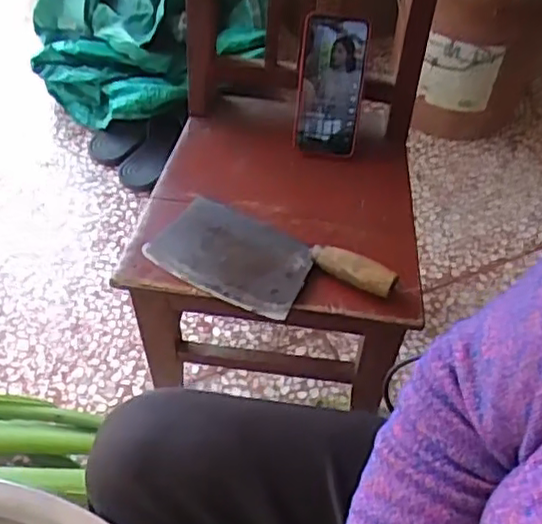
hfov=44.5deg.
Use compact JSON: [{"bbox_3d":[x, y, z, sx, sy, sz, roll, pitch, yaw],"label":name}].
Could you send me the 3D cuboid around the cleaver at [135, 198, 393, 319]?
[{"bbox_3d":[-0.004,0.008,0.718,0.259,0.033,0.107,21,56,13],"label":"cleaver"}]

